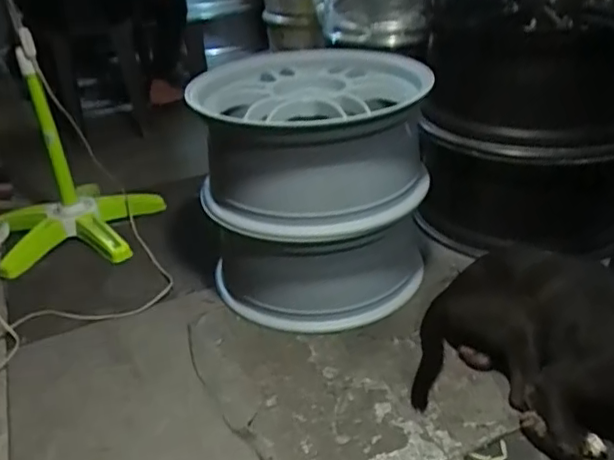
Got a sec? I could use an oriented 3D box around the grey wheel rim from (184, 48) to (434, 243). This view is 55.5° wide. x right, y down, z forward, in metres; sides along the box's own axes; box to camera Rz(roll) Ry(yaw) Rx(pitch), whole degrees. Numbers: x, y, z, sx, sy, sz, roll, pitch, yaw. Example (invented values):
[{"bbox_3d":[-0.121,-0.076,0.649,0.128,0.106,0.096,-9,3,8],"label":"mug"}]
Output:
[{"bbox_3d":[0.005,-0.187,1.177,0.449,0.235,0.454,-6,29,-2],"label":"grey wheel rim"}]

